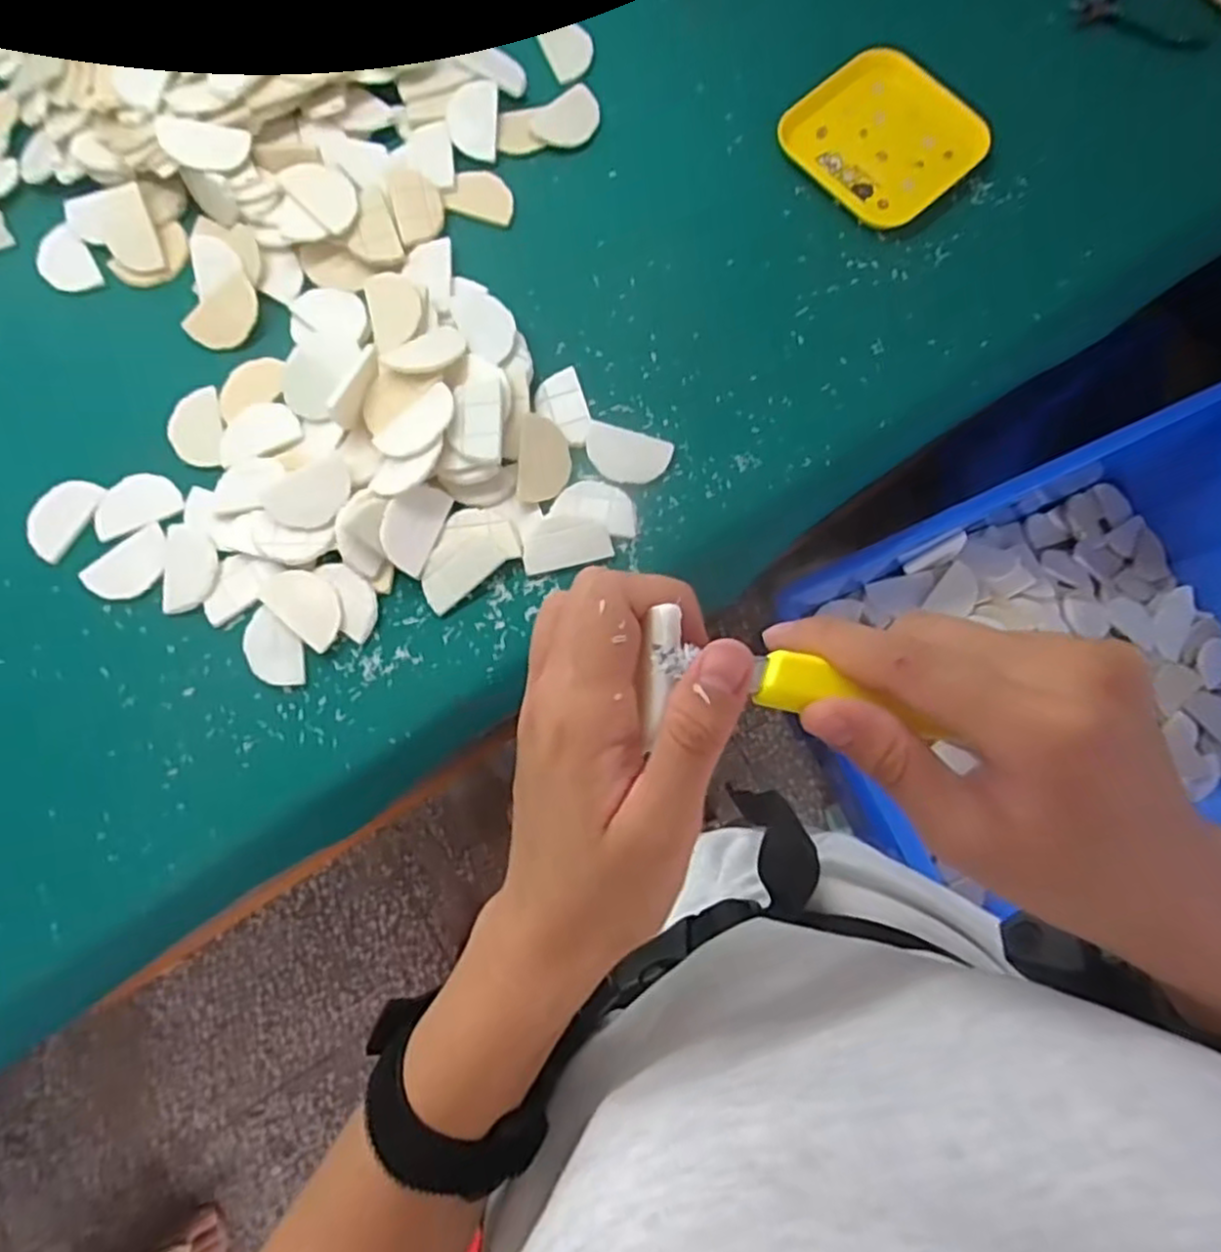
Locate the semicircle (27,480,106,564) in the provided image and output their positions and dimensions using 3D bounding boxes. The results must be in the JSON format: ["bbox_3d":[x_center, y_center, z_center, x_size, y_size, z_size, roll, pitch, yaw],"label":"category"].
[{"bbox_3d":[-0.434,-0.087,0.584,0.043,0.004,0.068,28,80,5],"label":"semicircle"}]

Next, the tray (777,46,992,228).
[{"bbox_3d":[0.233,-0.427,0.640,0.139,0.028,0.151,-38,82,-7],"label":"tray"}]

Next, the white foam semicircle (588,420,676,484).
[{"bbox_3d":[0.014,-0.135,0.585,0.067,0.010,0.040,12,79,2],"label":"white foam semicircle"}]

